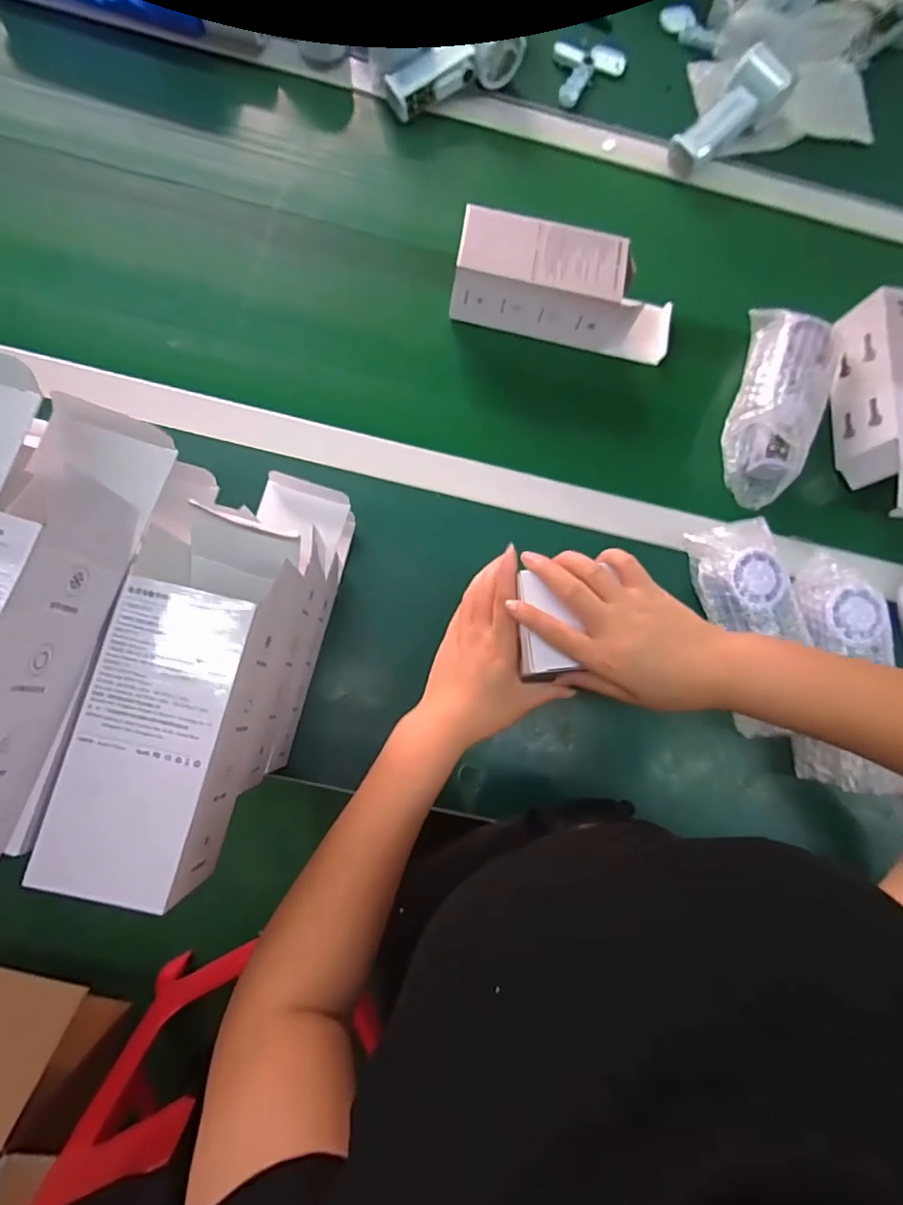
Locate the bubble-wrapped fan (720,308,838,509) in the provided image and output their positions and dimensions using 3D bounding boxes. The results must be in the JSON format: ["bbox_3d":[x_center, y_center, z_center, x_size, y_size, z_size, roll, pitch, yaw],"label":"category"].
[{"bbox_3d":[0.334,-0.209,0.557,0.081,0.065,0.200,22,78,-5],"label":"bubble-wrapped fan"}]

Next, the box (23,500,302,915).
[{"bbox_3d":[-0.155,0.054,0.321,0.081,0.071,0.211,16,78,-6],"label":"box"}]

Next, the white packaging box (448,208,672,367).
[{"bbox_3d":[0.121,-0.318,0.557,0.230,0.071,0.080,11,79,-7],"label":"white packaging box"}]

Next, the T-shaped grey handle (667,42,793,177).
[{"bbox_3d":[0.315,-0.561,0.626,0.151,0.037,0.064,-43,87,4],"label":"T-shaped grey handle"}]

